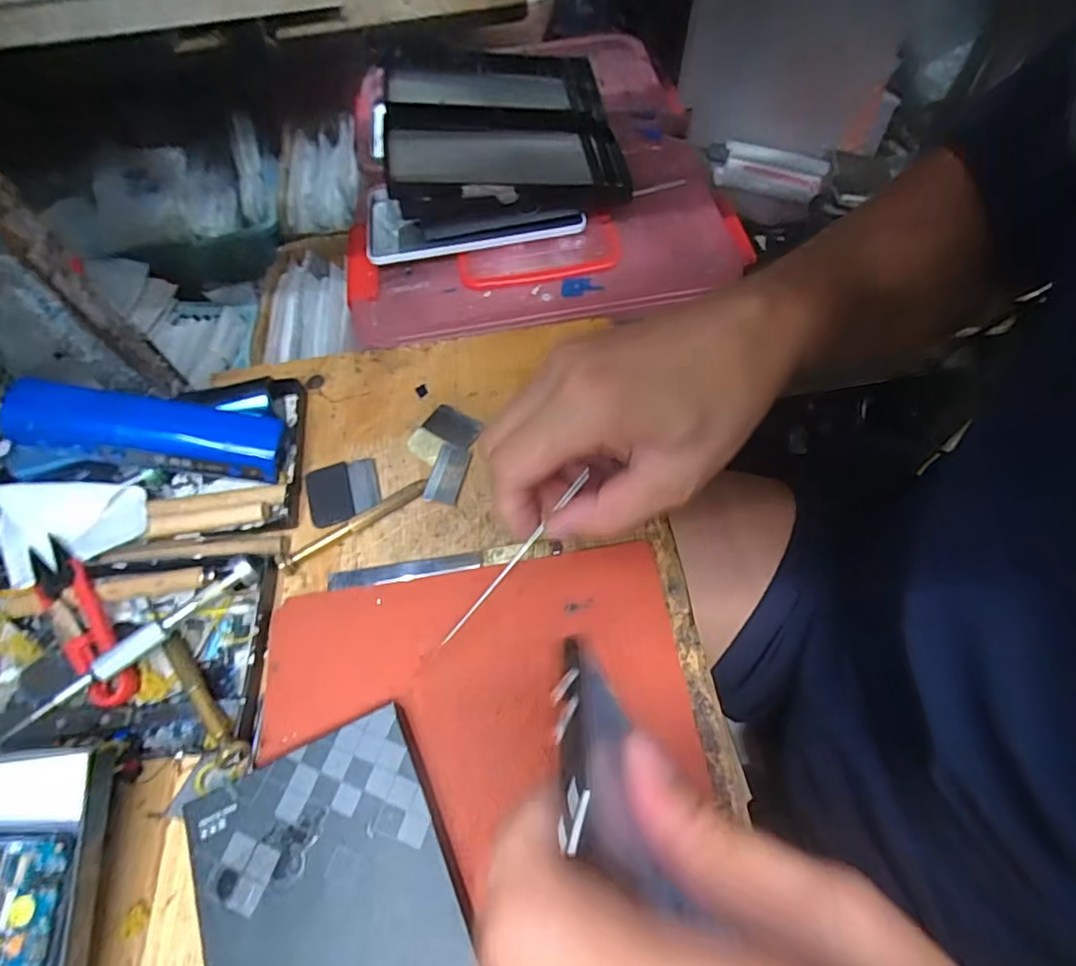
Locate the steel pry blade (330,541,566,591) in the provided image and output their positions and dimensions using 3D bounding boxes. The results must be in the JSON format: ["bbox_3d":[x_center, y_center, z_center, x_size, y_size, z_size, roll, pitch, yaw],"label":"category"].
[{"bbox_3d":[-0.051,0.043,0.312,0.125,0.010,0.012,-8,61,-1],"label":"steel pry blade"}]

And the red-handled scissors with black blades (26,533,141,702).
[{"bbox_3d":[-0.233,0.070,0.294,0.022,0.016,0.101,-37,65,-16],"label":"red-handled scissors with black blades"}]

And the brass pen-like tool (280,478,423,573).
[{"bbox_3d":[-0.104,0.023,0.326,0.089,0.009,0.011,-33,64,-15],"label":"brass pen-like tool"}]

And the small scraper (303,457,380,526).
[{"bbox_3d":[-0.116,0.004,0.340,0.041,0.004,0.042,-13,60,-9],"label":"small scraper"}]

